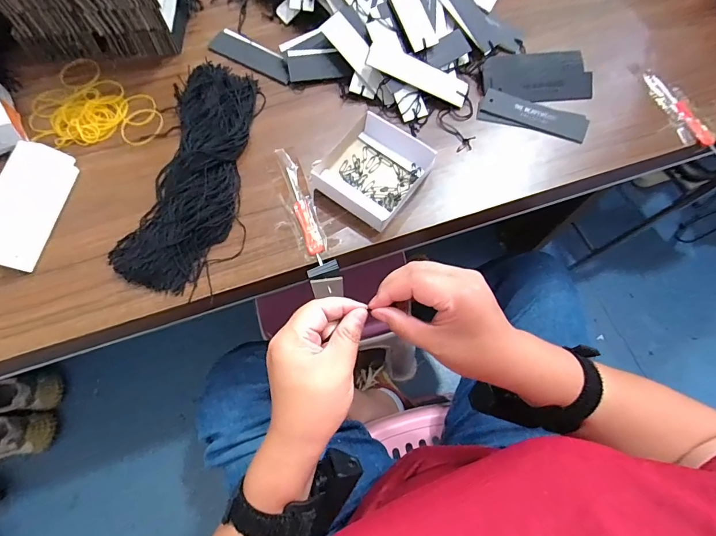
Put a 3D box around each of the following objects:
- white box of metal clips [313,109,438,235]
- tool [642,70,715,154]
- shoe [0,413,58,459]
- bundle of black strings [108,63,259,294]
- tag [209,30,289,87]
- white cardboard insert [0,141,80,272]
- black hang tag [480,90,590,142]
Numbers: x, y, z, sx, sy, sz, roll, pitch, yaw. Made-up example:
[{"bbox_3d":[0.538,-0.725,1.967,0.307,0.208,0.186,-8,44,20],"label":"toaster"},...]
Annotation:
[{"bbox_3d":[0.015,-0.111,0.427,0.102,0.026,0.113,32,73,13],"label":"white box of metal clips"},{"bbox_3d":[0.401,-0.179,0.464,0.020,0.010,0.164,-22,71,-8],"label":"tool"},{"bbox_3d":[-0.938,0.435,0.967,0.266,0.077,0.102,-8,70,-3],"label":"shoe"},{"bbox_3d":[-0.182,-0.114,0.428,0.109,0.030,0.278,7,70,4],"label":"bundle of black strings"},{"bbox_3d":[-0.136,-0.279,0.503,0.125,0.009,0.042,30,73,12],"label":"tag"},{"bbox_3d":[-0.357,-0.069,0.413,0.064,0.007,0.141,15,68,-18],"label":"white cardboard insert"},{"bbox_3d":[0.212,-0.185,0.466,0.125,0.009,0.043,18,70,7],"label":"black hang tag"}]

